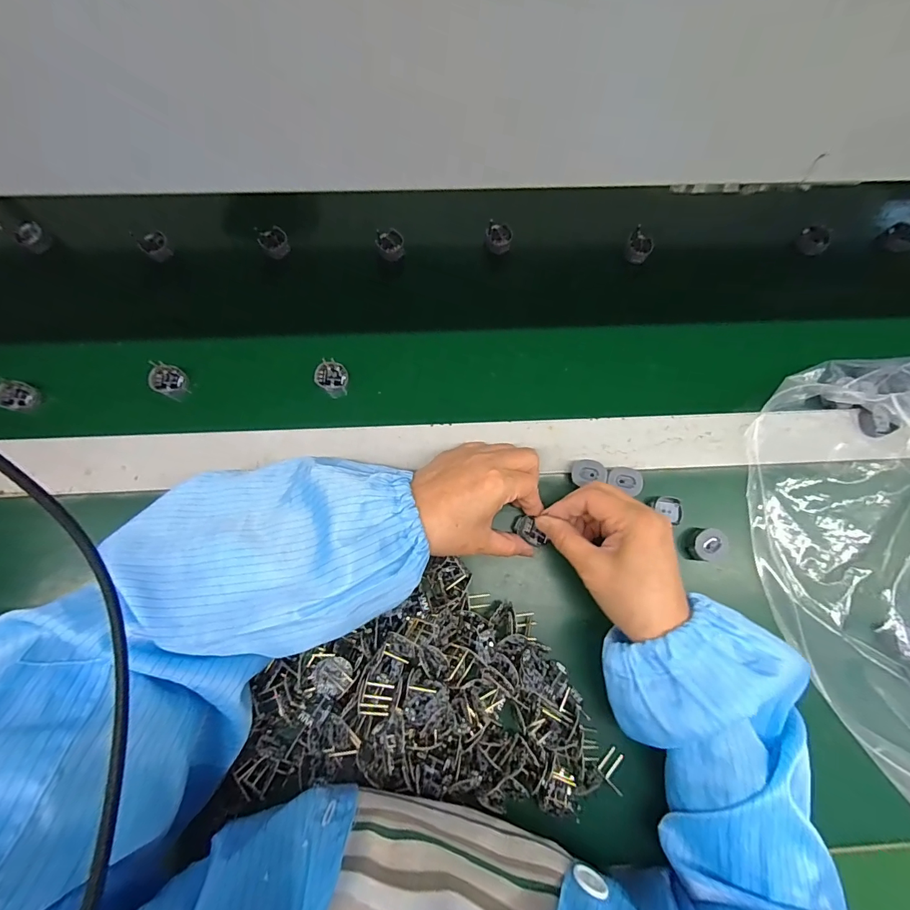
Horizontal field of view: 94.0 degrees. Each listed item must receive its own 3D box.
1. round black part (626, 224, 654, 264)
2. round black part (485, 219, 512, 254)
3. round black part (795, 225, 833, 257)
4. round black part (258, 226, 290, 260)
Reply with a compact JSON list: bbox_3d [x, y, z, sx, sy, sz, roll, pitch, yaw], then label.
[{"bbox_3d":[0.185,-0.209,0.422,0.025,0.025,0.025,0,77,-2],"label":"round black part"},{"bbox_3d":[0.043,-0.216,0.421,0.026,0.013,0.030,10,77,1],"label":"round black part"},{"bbox_3d":[0.372,-0.223,0.440,0.011,0.028,0.029,-38,81,-9],"label":"round black part"},{"bbox_3d":[-0.178,-0.210,0.419,0.026,0.015,0.027,0,78,-2],"label":"round black part"}]

